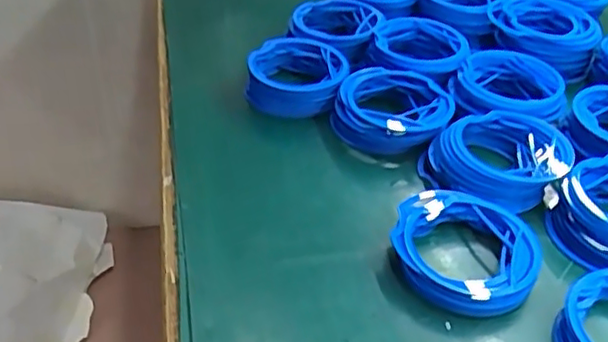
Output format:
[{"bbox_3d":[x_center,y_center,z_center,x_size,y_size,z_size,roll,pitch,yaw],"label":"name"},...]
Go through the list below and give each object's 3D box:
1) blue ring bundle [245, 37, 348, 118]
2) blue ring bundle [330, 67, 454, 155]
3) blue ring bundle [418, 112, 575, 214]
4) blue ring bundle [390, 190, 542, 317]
[{"bbox_3d":[-0.006,-0.094,0.629,0.091,0.048,0.090,2,39,-2],"label":"blue ring bundle"},{"bbox_3d":[0.081,-0.054,0.586,0.101,0.047,0.092,2,39,-2],"label":"blue ring bundle"},{"bbox_3d":[0.163,-0.011,0.542,0.115,0.035,0.099,19,42,19],"label":"blue ring bundle"},{"bbox_3d":[0.115,0.057,0.459,0.100,0.028,0.100,11,40,9],"label":"blue ring bundle"}]

